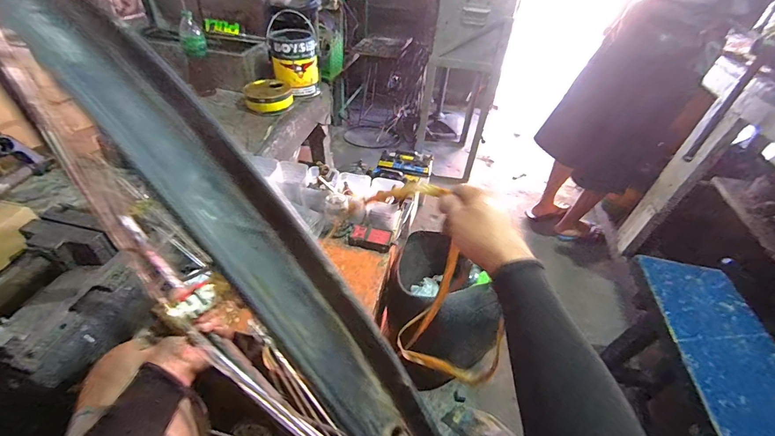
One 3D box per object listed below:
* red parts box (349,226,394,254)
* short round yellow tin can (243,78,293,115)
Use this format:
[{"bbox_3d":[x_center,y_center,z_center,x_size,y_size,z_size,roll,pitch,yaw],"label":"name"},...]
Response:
[{"bbox_3d":[-0.043,0.053,0.877,0.104,0.023,0.065,11,42,6],"label":"red parts box"},{"bbox_3d":[-0.429,-0.439,1.262,0.167,0.062,0.167,-8,44,-15],"label":"short round yellow tin can"}]

